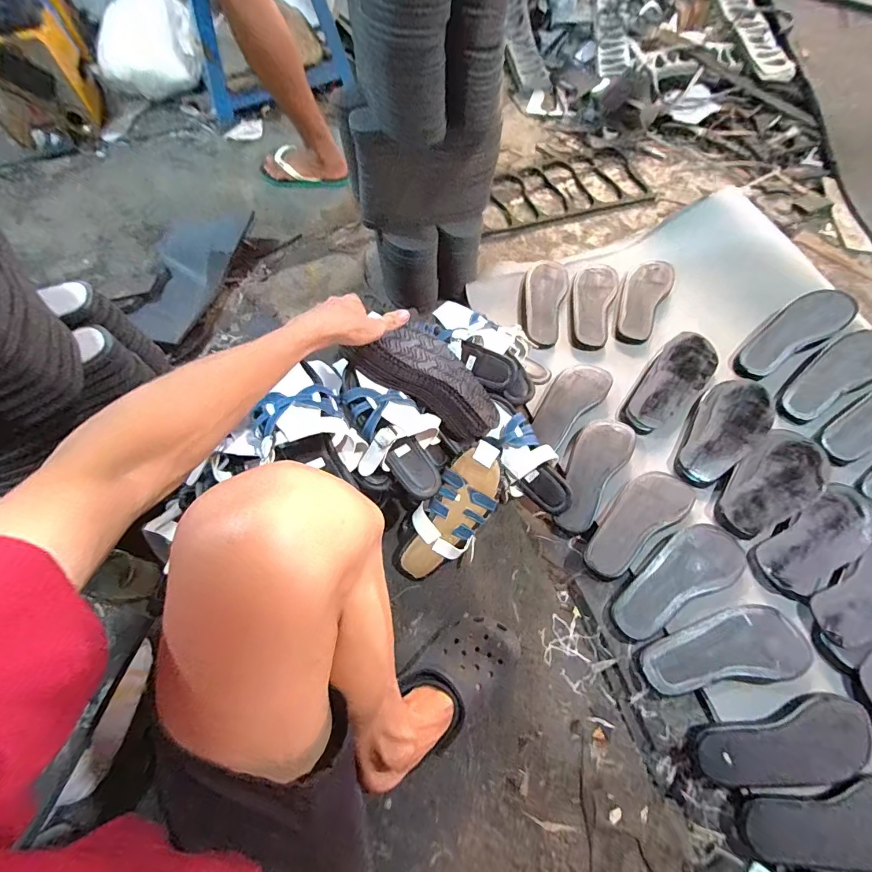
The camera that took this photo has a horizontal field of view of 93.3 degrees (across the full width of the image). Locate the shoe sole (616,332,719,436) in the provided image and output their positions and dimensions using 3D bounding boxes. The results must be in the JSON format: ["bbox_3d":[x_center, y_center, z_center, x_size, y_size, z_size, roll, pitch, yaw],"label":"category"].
[{"bbox_3d":[0.461,-0.104,0.810,0.100,0.021,0.264,39,70,18],"label":"shoe sole"}]

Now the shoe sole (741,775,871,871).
[{"bbox_3d":[0.504,0.493,0.516,0.228,0.037,0.095,-10,64,-4],"label":"shoe sole"}]

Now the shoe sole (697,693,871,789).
[{"bbox_3d":[0.458,0.410,0.536,0.228,0.026,0.091,-14,65,-6],"label":"shoe sole"}]

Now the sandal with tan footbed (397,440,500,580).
[{"bbox_3d":[0.032,0.123,0.651,0.101,0.050,0.240,34,95,16],"label":"sandal with tan footbed"}]

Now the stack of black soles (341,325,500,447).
[{"bbox_3d":[-0.001,-0.093,0.643,0.256,0.048,0.126,31,65,-17],"label":"stack of black soles"}]

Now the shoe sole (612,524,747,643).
[{"bbox_3d":[0.365,0.211,0.620,0.233,0.024,0.088,-28,67,-12],"label":"shoe sole"}]

